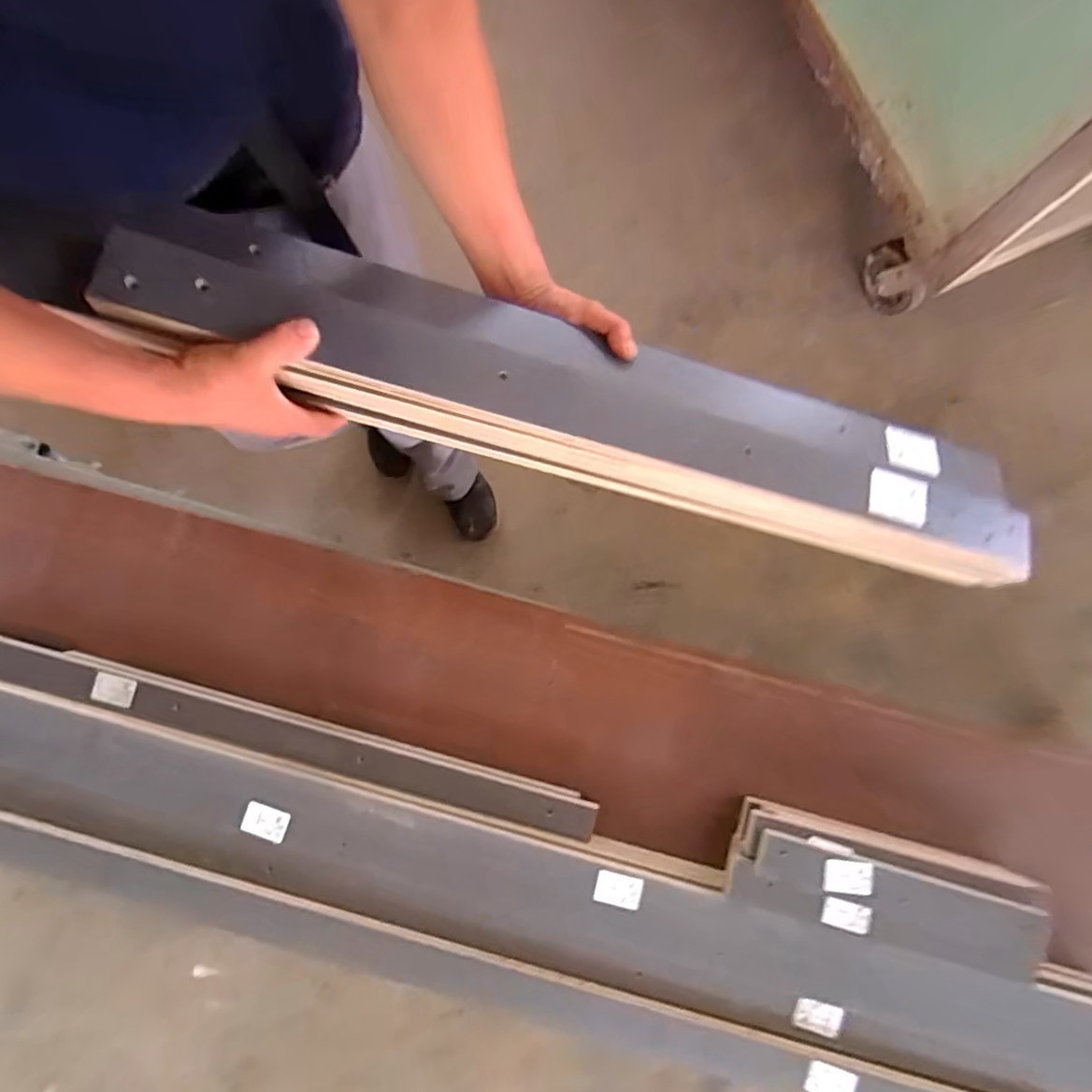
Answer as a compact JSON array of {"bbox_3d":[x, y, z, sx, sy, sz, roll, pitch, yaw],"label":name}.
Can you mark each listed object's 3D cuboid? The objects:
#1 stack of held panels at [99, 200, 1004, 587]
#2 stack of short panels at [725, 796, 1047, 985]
[{"bbox_3d":[0.083,-0.123,0.512,0.812,0.056,0.143,15,79,-11],"label":"stack of held panels"},{"bbox_3d":[0.474,0.477,0.823,0.431,0.081,0.134,14,84,2],"label":"stack of short panels"}]

